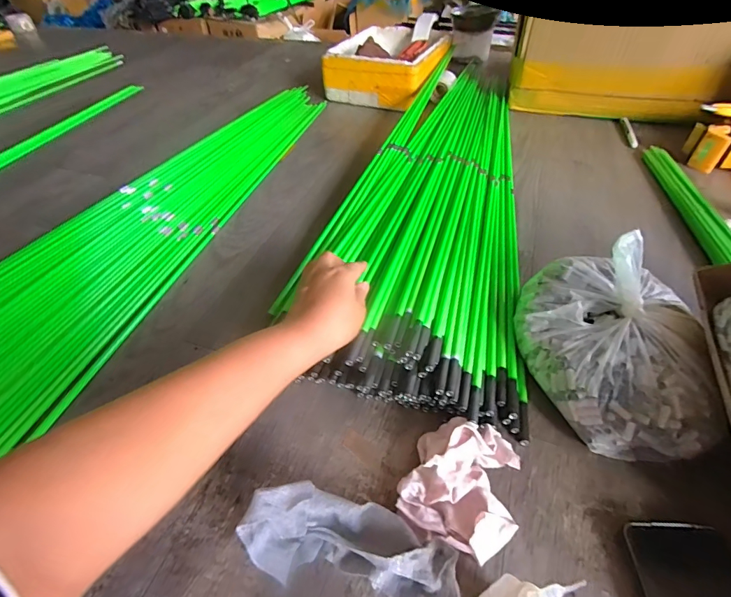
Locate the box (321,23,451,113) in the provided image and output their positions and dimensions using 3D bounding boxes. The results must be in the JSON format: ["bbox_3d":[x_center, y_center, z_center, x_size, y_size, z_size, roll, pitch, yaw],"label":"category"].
[{"bbox_3d":[0.066,-0.567,0.951,0.231,0.089,0.266,18,49,19],"label":"box"}]

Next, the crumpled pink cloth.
[{"bbox_3d":[0.077,0.150,0.322,0.088,0.038,0.106,15,48,17],"label":"crumpled pink cloth"}]

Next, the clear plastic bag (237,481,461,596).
[{"bbox_3d":[-0.009,0.179,0.284,0.153,0.055,0.065,10,47,12],"label":"clear plastic bag"}]

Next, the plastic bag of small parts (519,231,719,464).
[{"bbox_3d":[0.227,0.037,0.370,0.160,0.124,0.183,14,48,15],"label":"plastic bag of small parts"}]

